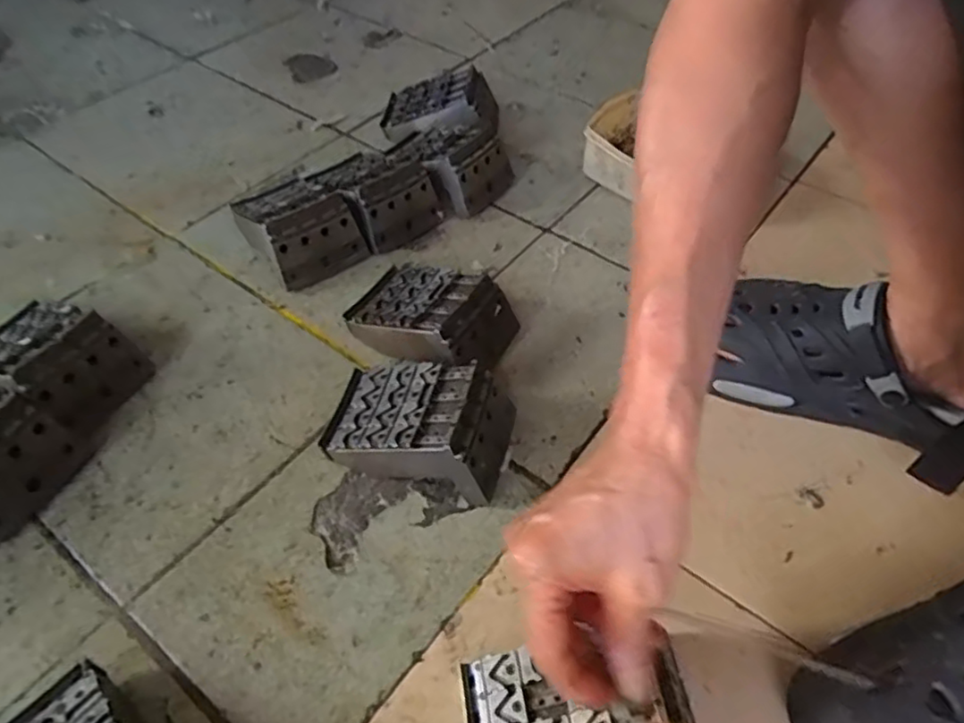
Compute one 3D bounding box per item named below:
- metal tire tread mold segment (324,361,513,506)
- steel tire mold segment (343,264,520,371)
[{"bbox_3d":[-0.048,0.042,0.502,0.137,0.065,0.091,13,51,9],"label":"metal tire tread mold segment"},{"bbox_3d":[-0.047,-0.043,0.572,0.140,0.064,0.090,25,54,18],"label":"steel tire mold segment"}]

